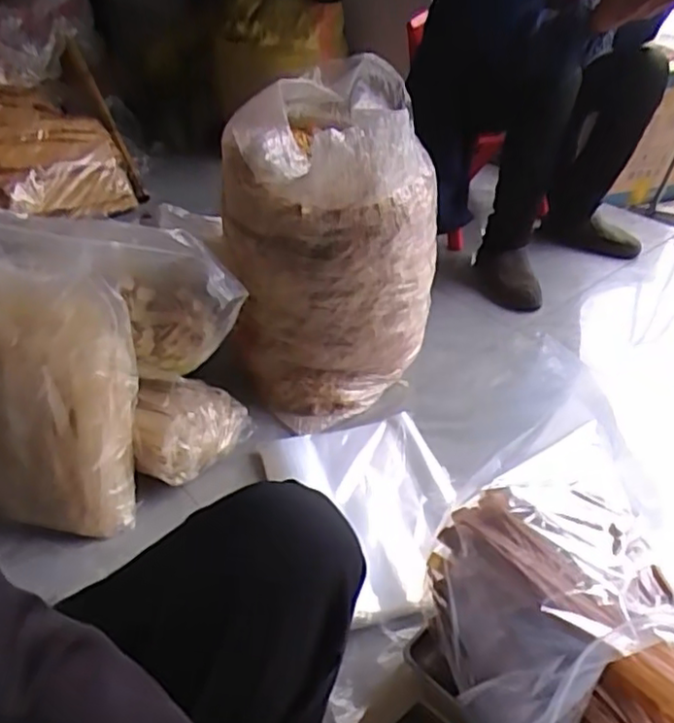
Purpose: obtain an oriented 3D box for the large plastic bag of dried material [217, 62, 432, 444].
[{"bbox_3d":[-0.023,-0.224,1.226,0.358,0.508,0.439,-7,38,-11],"label":"large plastic bag of dried material"}]

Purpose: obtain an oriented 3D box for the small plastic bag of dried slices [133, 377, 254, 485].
[{"bbox_3d":[-0.234,0.116,1.069,0.175,0.121,0.179,-3,37,-6],"label":"small plastic bag of dried slices"}]

